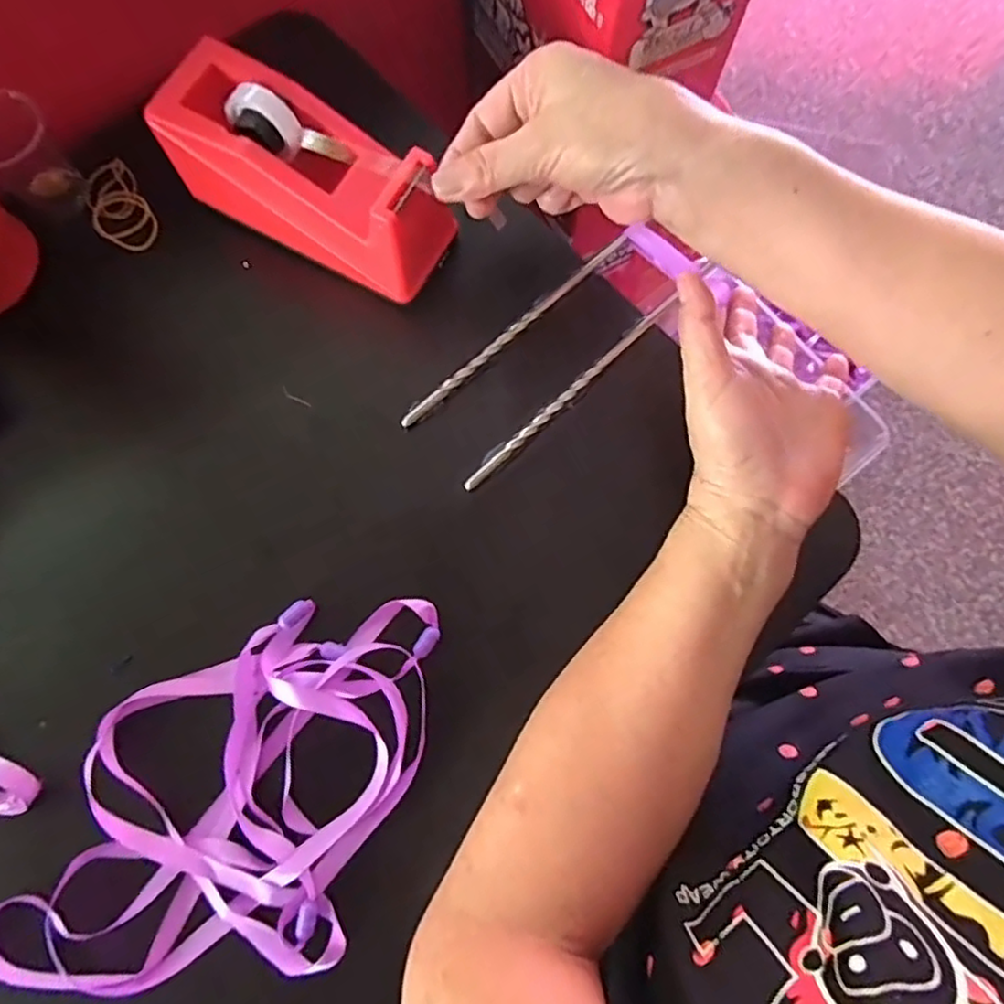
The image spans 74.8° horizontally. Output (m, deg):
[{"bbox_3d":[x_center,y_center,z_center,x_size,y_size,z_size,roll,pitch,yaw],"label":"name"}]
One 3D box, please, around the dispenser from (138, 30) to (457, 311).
[{"bbox_3d":[-0.102,-0.174,0.350,0.152,0.061,0.064,31,78,7],"label":"dispenser"}]

